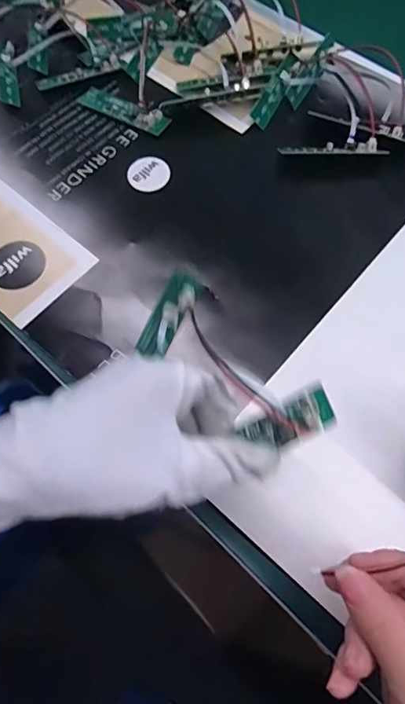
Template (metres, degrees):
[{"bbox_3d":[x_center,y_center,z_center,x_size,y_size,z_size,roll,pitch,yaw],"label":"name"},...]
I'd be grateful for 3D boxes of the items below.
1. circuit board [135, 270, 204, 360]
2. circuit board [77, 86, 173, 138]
[{"bbox_3d":[-0.017,-0.019,0.247,0.016,0.010,0.047,33,101,15],"label":"circuit board"},{"bbox_3d":[-0.067,-0.208,0.393,0.085,0.011,0.022,29,72,13],"label":"circuit board"}]

